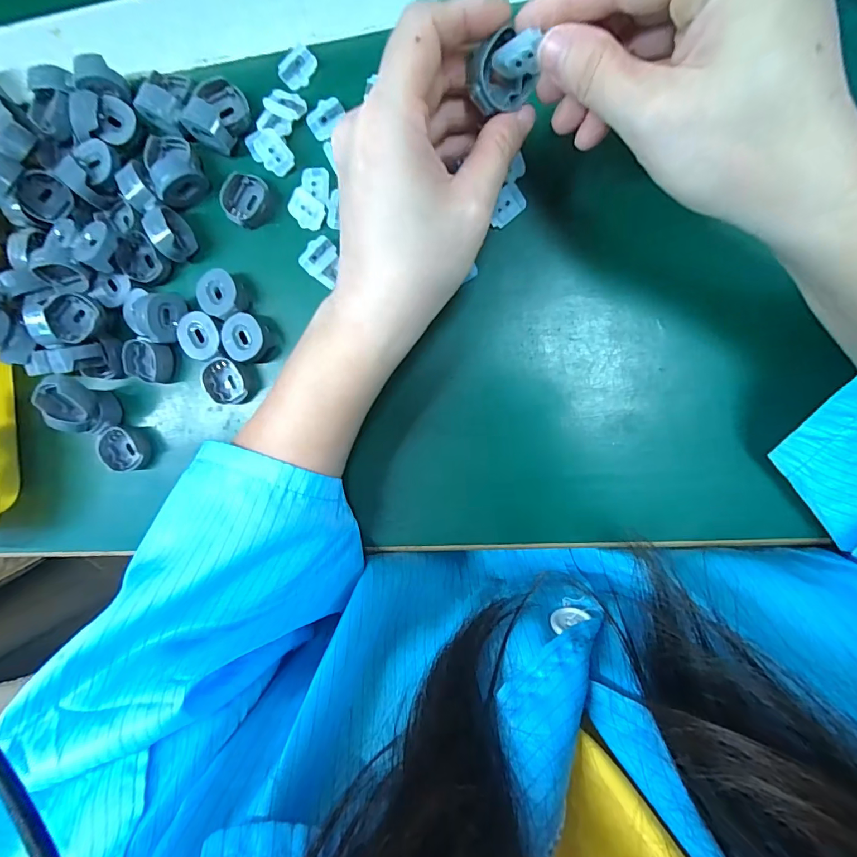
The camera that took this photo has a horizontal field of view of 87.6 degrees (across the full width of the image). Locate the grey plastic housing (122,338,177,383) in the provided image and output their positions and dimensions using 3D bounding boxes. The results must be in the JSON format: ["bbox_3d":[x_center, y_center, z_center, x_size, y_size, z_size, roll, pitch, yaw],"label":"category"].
[{"bbox_3d":[-0.175,-0.042,0.278,0.029,0.014,0.025,12,95,8],"label":"grey plastic housing"}]

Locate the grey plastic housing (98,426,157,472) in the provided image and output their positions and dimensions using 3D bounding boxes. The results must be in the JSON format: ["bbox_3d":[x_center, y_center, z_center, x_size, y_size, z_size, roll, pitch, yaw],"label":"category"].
[{"bbox_3d":[-0.193,0.013,0.287,0.024,0.017,0.028,-2,93,9],"label":"grey plastic housing"}]

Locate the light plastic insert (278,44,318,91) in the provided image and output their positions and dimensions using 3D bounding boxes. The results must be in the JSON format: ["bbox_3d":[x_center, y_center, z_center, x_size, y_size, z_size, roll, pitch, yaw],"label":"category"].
[{"bbox_3d":[-0.076,-0.209,0.259,0.015,0.007,0.022,38,98,5],"label":"light plastic insert"}]

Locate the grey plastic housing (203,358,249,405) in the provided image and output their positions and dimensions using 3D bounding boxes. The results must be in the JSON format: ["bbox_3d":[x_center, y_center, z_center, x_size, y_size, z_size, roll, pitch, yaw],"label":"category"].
[{"bbox_3d":[-0.123,-0.029,0.274,0.024,0.014,0.027,0,94,9],"label":"grey plastic housing"}]

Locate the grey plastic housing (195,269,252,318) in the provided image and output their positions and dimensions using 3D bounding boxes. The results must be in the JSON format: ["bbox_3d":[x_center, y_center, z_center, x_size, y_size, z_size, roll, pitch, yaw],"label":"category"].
[{"bbox_3d":[-0.123,-0.080,0.271,0.026,0.017,0.028,-2,93,9],"label":"grey plastic housing"}]

